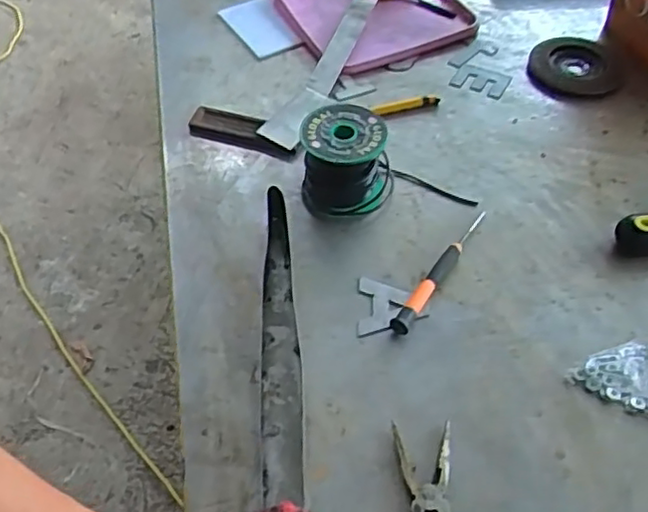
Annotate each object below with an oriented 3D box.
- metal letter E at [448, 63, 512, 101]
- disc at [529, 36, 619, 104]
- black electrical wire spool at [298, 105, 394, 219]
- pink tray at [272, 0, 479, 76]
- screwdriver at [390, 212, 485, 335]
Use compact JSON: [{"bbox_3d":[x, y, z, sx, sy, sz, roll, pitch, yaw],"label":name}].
[{"bbox_3d":[0.161,-0.181,0.683,0.054,0.005,0.041,22,53,17],"label":"metal letter E"},{"bbox_3d":[0.261,-0.200,0.696,0.093,0.005,0.106,-5,50,-4],"label":"disc"},{"bbox_3d":[0.020,-0.080,0.558,0.077,0.069,0.066,2,50,2],"label":"black electrical wire spool"},{"bbox_3d":[0.059,-0.281,0.750,0.201,0.027,0.179,-24,54,-19],"label":"pink tray"},{"bbox_3d":[0.095,0.008,0.522,0.014,0.012,0.142,29,55,22],"label":"screwdriver"}]

